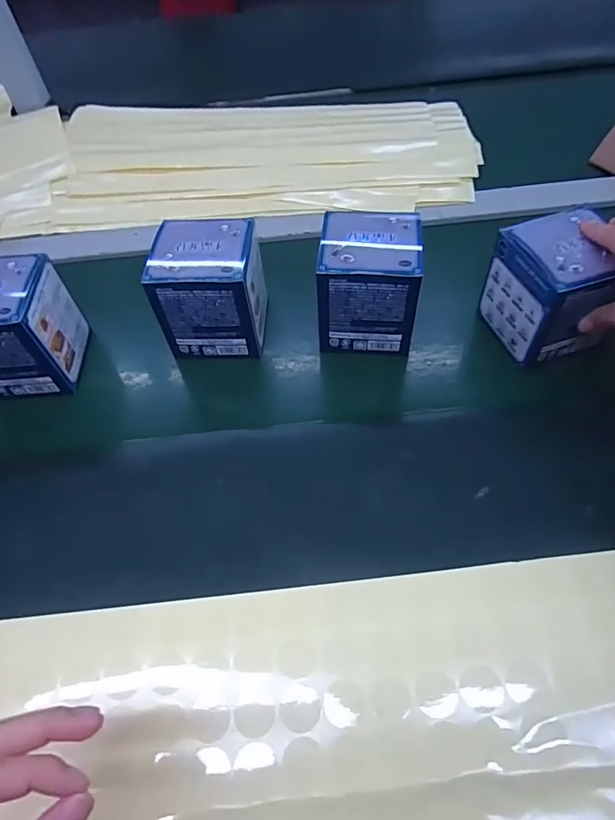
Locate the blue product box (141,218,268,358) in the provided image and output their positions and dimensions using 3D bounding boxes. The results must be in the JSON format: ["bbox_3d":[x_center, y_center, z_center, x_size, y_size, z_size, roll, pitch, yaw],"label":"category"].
[{"bbox_3d":[-0.086,-0.106,0.427,0.093,0.090,0.080,2,58,8],"label":"blue product box"}]

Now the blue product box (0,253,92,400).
[{"bbox_3d":[-0.251,-0.070,0.413,0.087,0.091,0.081,-5,57,3],"label":"blue product box"}]

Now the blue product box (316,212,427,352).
[{"bbox_3d":[0.050,-0.111,0.416,0.088,0.084,0.078,3,58,8],"label":"blue product box"}]

